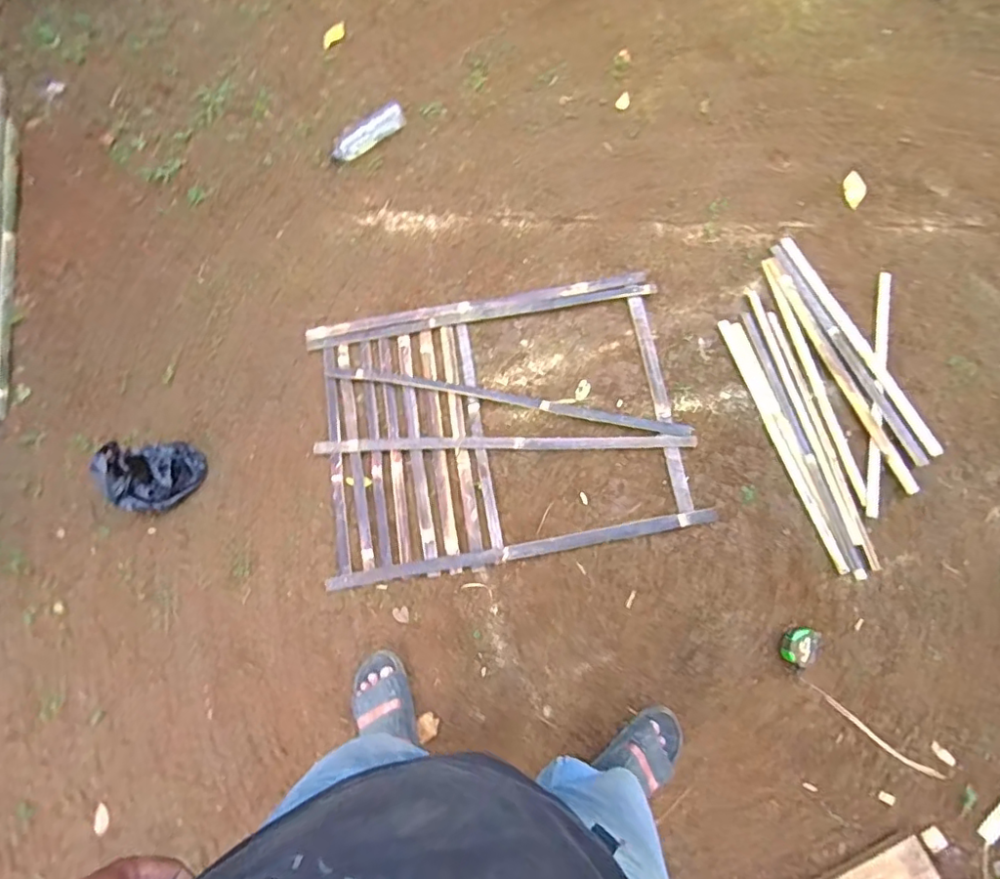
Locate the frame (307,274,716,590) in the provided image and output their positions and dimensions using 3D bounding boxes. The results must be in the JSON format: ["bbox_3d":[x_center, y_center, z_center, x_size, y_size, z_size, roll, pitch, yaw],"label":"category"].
[{"bbox_3d":[0.003,-0.040,1.380,0.842,0.041,0.655,-9,74,-3],"label":"frame"}]

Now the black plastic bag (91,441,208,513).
[{"bbox_3d":[-0.794,0.085,1.308,0.184,0.141,0.144,-17,74,-5],"label":"black plastic bag"}]

